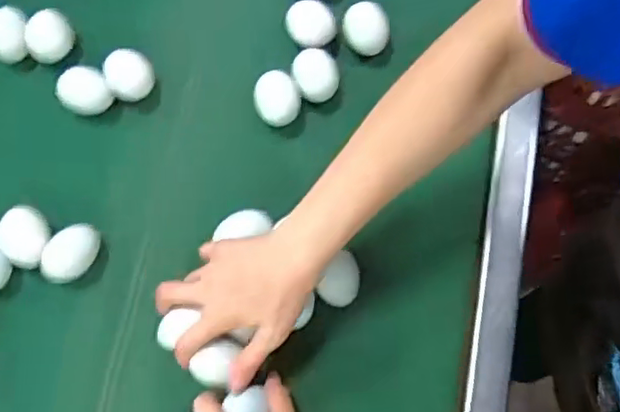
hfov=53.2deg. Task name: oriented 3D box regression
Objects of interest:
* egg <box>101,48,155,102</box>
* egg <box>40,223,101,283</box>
[{"bbox_3d":[-0.188,-0.134,0.654,0.052,0.050,0.047,-27,76,-7],"label":"egg"},{"bbox_3d":[-0.227,0.047,0.600,0.037,0.052,0.060,39,78,10],"label":"egg"}]

